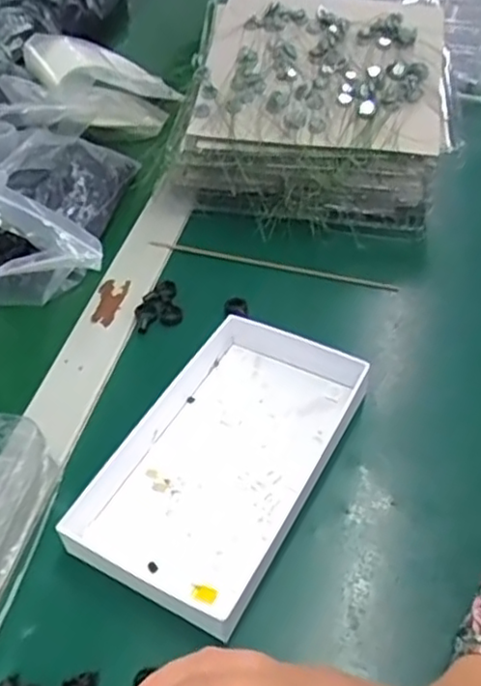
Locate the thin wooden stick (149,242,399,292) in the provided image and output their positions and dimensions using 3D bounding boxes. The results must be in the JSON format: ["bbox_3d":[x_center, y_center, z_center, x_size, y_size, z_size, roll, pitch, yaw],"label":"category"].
[{"bbox_3d":[0.022,-0.058,0.504,0.190,0.011,0.008,10,47,14],"label":"thin wooden stick"}]

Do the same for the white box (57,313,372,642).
[{"bbox_3d":[-0.011,0.060,0.379,0.109,0.023,0.171,20,50,22],"label":"white box"}]

